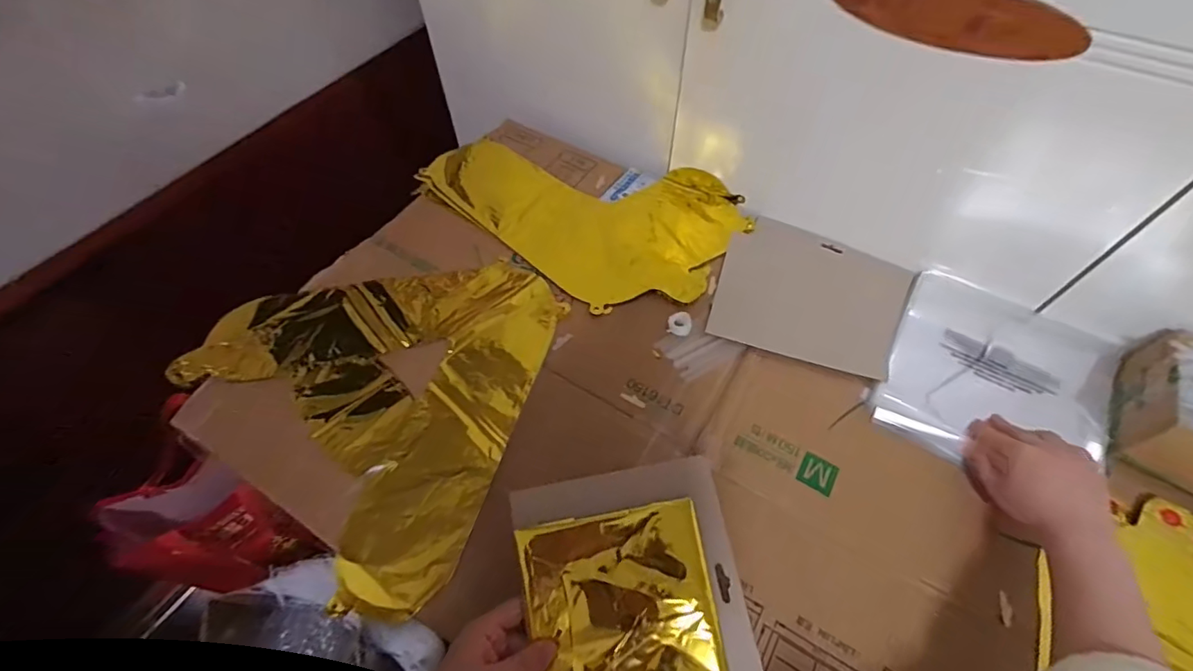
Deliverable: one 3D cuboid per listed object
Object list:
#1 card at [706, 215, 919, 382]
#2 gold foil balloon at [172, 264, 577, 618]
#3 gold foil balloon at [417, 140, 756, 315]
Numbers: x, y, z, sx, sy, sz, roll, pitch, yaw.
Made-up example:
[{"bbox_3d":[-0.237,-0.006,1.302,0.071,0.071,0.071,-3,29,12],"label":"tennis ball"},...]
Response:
[{"bbox_3d":[0.244,-0.047,0.611,0.199,0.008,0.186,21,59,13],"label":"card"},{"bbox_3d":[-0.258,0.046,0.556,0.366,0.008,0.356,16,60,10],"label":"gold foil balloon"},{"bbox_3d":[-0.021,-0.180,0.707,0.407,0.025,0.251,36,65,20],"label":"gold foil balloon"}]

